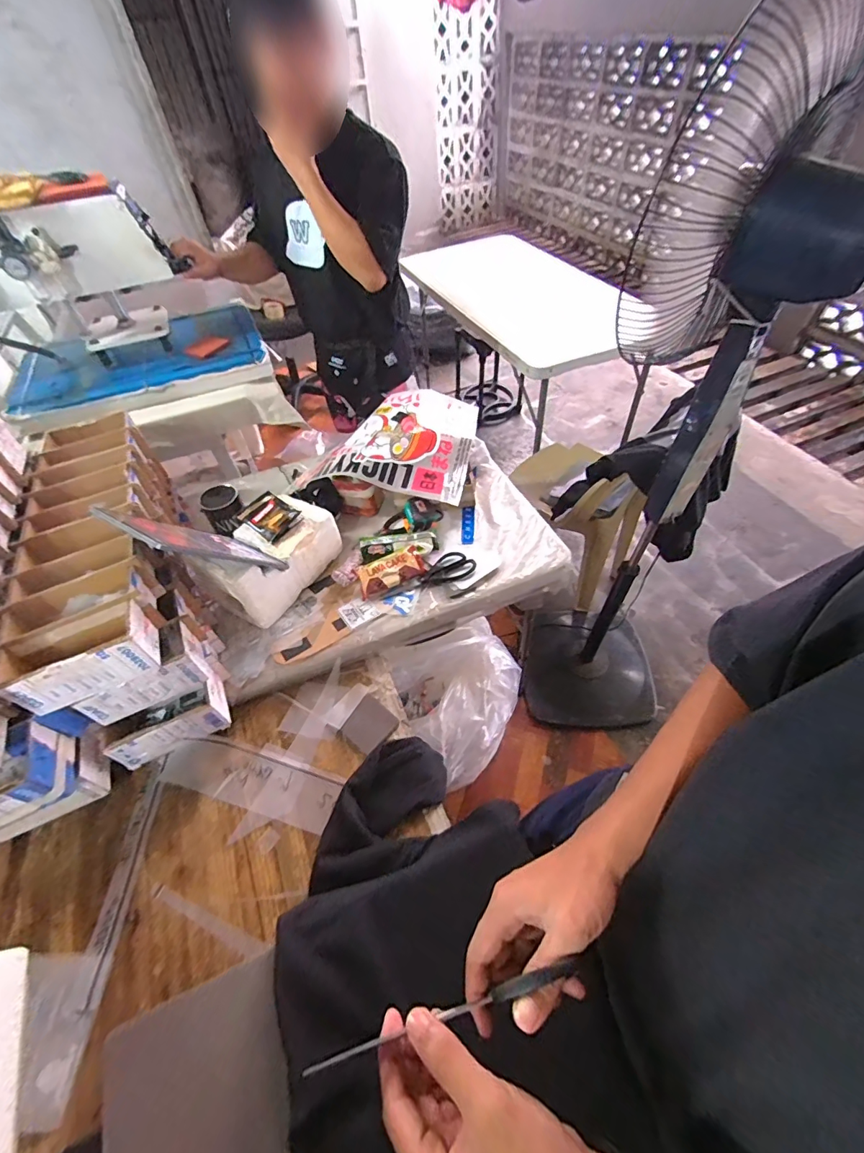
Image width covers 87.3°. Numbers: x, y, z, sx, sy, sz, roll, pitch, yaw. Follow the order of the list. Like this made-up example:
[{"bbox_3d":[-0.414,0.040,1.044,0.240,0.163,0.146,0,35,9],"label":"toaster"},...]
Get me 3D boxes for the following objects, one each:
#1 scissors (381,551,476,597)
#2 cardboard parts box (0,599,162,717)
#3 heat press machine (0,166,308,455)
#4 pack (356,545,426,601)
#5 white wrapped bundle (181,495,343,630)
[{"bbox_3d":[0.001,0.006,0.881,0.179,0.012,0.071,-32,56,-20],"label":"scissors"},{"bbox_3d":[-0.450,0.103,0.585,0.159,0.072,0.079,-21,53,-12],"label":"cardboard parts box"},{"bbox_3d":[-0.794,-0.627,1.086,0.789,0.464,0.494,-8,51,-2],"label":"heat press machine"},{"bbox_3d":[-0.080,-0.009,0.887,0.131,0.035,0.062,-22,53,-13],"label":"pack"},{"bbox_3d":[-0.304,-0.044,0.861,0.150,0.145,0.233,24,57,22],"label":"white wrapped bundle"}]

